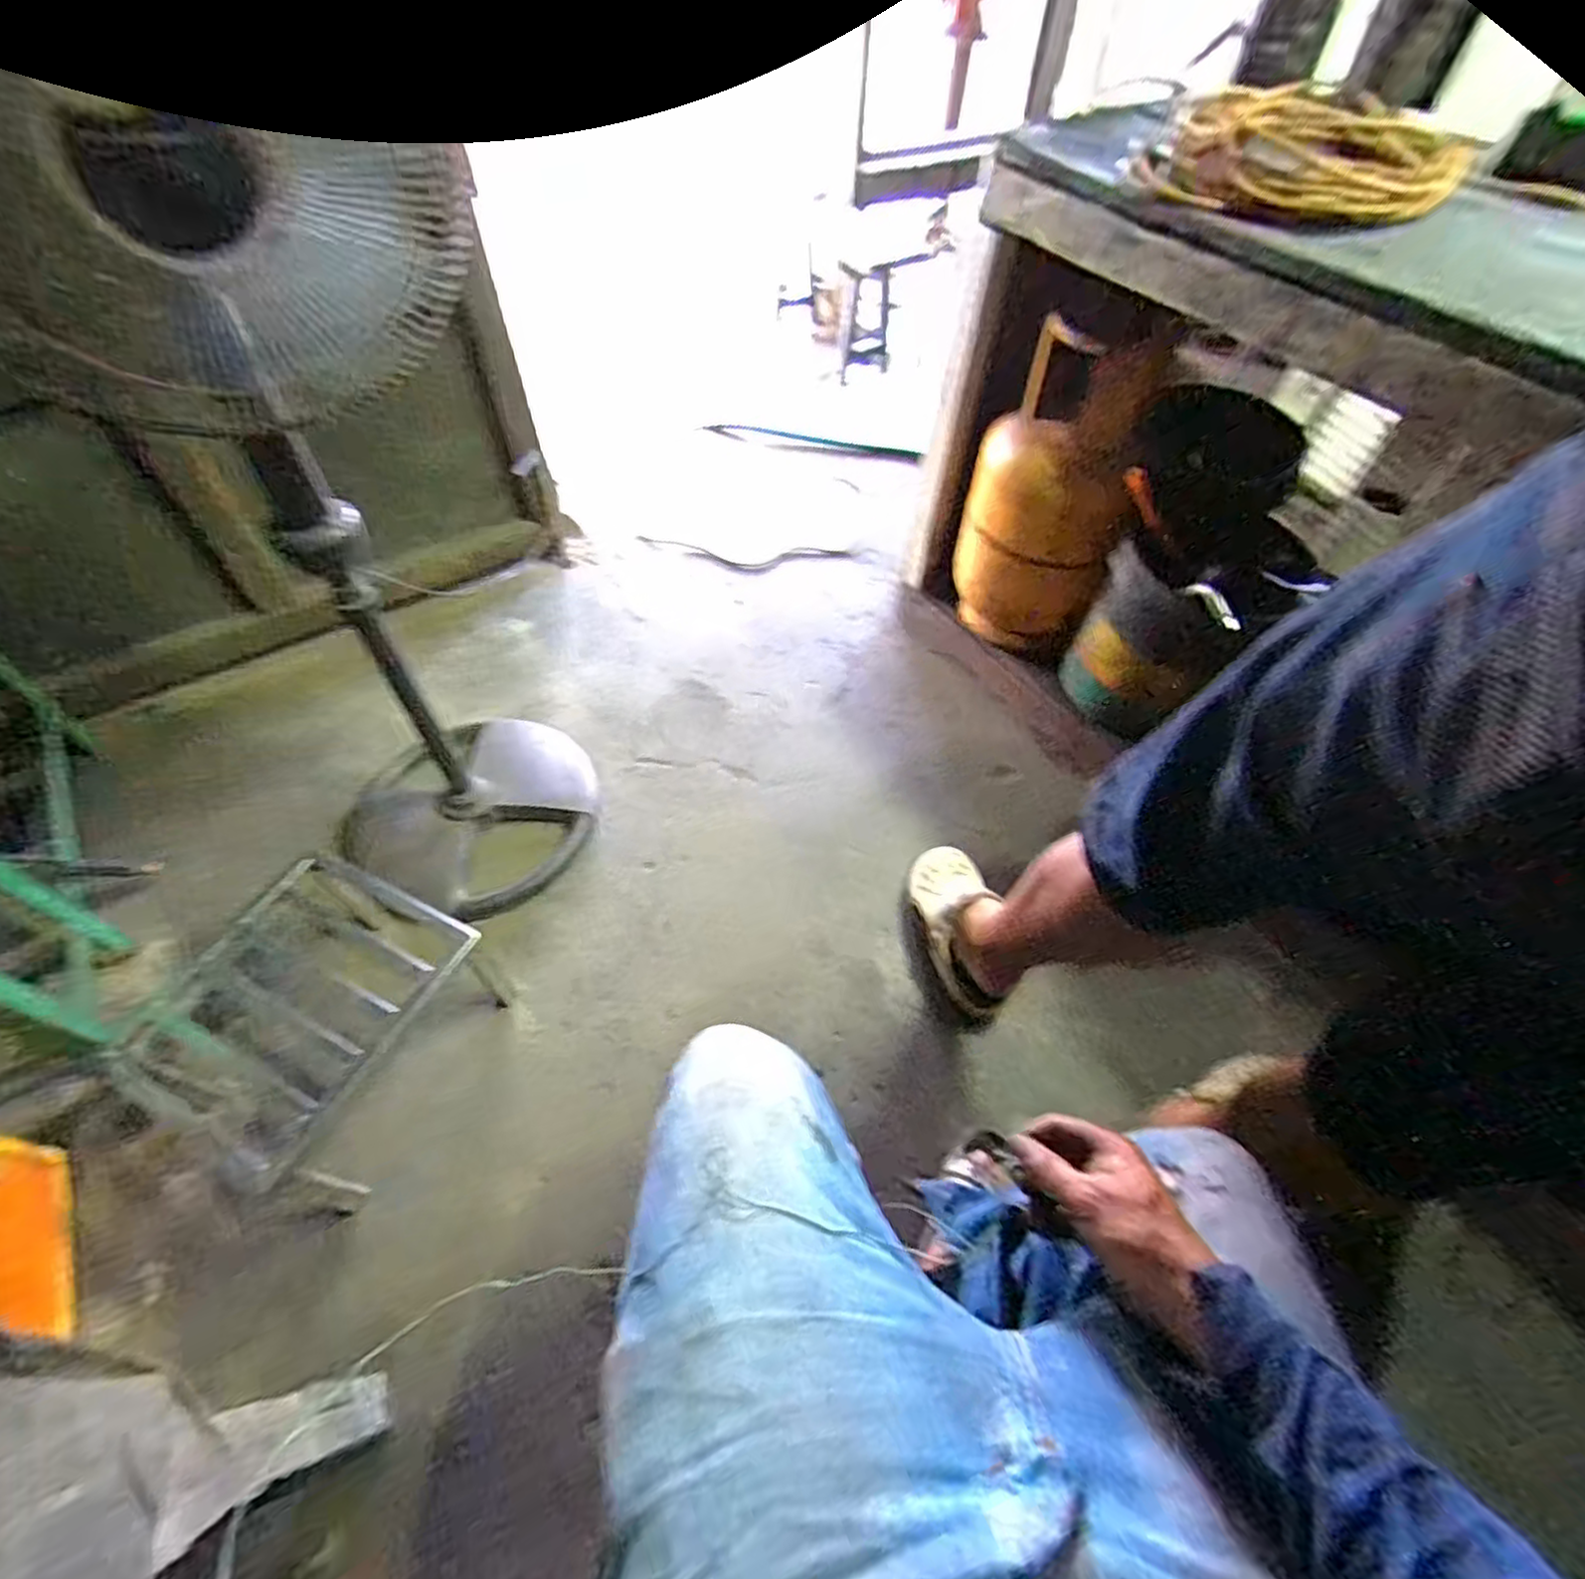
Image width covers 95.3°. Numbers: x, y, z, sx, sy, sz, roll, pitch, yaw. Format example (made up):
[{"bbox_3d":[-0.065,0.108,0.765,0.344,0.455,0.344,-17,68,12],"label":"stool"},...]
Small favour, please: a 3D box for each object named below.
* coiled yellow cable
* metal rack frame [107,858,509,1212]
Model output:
[{"bbox_3d":[0.618,-0.806,0.916,0.301,0.079,0.302,-4,53,-5],"label":"coiled yellow cable"},{"bbox_3d":[-0.625,0.321,0.966,0.301,0.204,0.363,23,56,15],"label":"metal rack frame"}]

